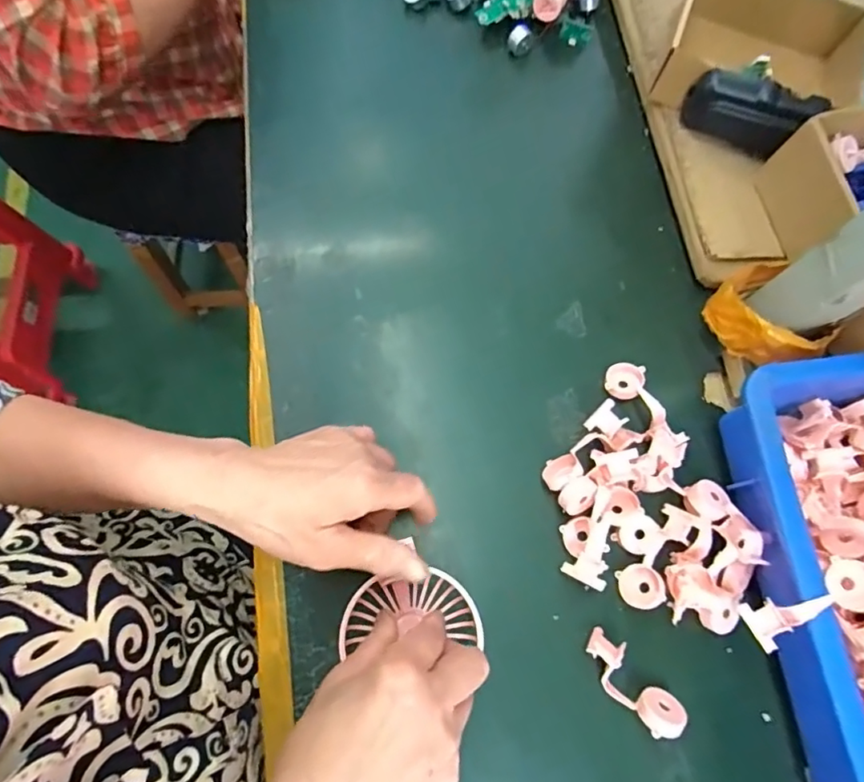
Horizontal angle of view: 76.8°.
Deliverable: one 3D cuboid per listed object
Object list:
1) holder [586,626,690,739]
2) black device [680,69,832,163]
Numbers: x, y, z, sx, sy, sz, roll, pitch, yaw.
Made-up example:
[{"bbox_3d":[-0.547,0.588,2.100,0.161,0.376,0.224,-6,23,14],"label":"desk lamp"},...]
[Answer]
[{"bbox_3d":[0.129,0.190,0.353,0.069,0.026,0.027,43,74,10],"label":"holder"},{"bbox_3d":[0.266,-0.235,0.463,0.098,0.052,0.038,29,72,5],"label":"black device"}]

